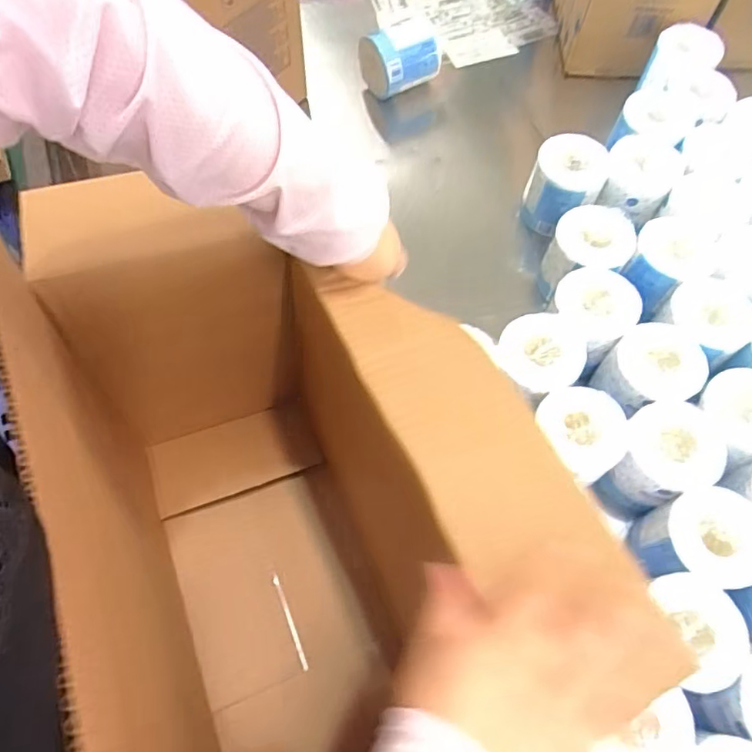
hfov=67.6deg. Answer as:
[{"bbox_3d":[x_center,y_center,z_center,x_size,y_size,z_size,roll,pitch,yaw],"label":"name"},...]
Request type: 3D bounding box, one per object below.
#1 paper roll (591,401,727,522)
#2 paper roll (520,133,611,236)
[{"bbox_3d":[0.318,0.100,0.643,0.099,0.112,0.113,29,68,13],"label":"paper roll"},{"bbox_3d":[0.272,-0.273,0.810,0.095,0.096,0.099,0,65,0],"label":"paper roll"}]

